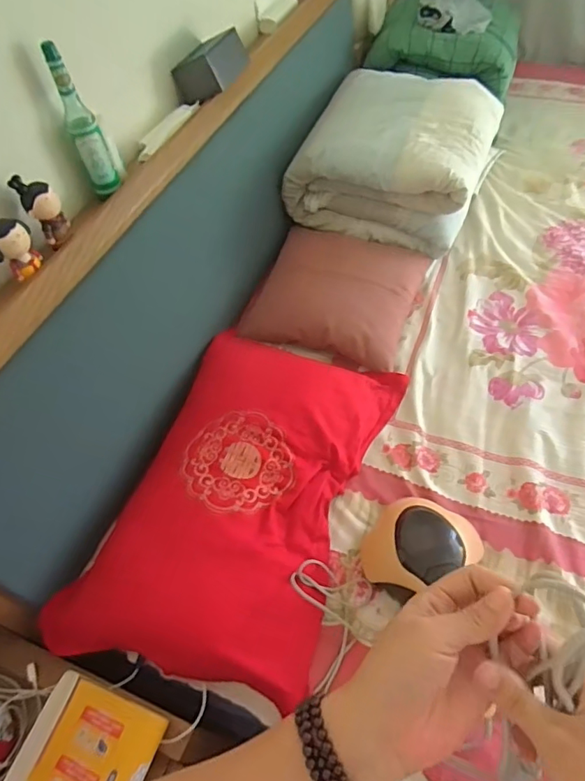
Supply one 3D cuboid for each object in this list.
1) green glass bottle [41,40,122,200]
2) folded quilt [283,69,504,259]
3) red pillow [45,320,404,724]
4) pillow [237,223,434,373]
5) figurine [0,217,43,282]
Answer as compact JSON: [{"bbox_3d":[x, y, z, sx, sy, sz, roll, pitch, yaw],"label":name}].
[{"bbox_3d":[-0.338,-0.427,0.842,0.049,0.219,0.054,-8,52,0],"label":"green glass bottle"},{"bbox_3d":[0.283,-0.643,1.408,0.455,0.231,0.508,15,56,17],"label":"folded quilt"},{"bbox_3d":[-0.072,0.172,0.983,0.419,0.124,0.695,13,55,16],"label":"red pillow"},{"bbox_3d":[0.106,-0.257,1.281,0.384,0.121,0.376,14,56,16],"label":"pillow"},{"bbox_3d":[-0.410,-0.207,0.762,0.050,0.075,0.057,0,53,6],"label":"figurine"}]

